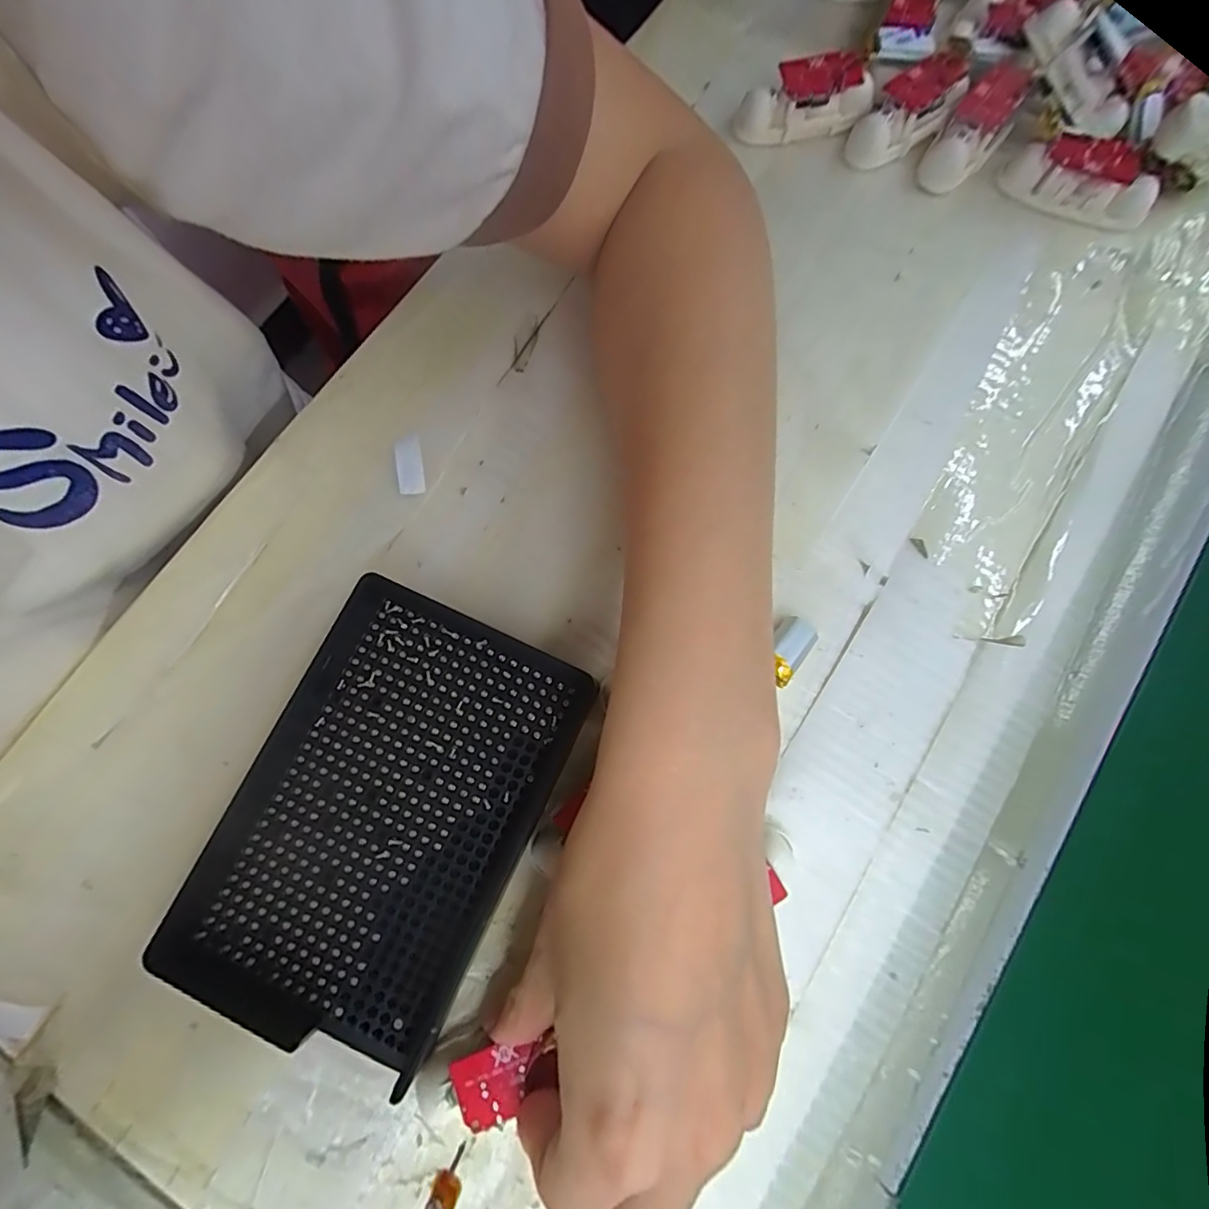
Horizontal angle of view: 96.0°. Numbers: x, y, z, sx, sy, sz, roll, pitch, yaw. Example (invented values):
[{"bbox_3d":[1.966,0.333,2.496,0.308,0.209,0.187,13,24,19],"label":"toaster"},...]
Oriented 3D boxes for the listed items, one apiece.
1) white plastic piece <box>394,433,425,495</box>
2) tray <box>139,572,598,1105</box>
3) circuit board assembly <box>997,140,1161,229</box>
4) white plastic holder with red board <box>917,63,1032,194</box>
[{"bbox_3d":[-0.080,-0.058,0.222,0.009,0.004,0.025,-9,79,-1],"label":"white plastic piece"},{"bbox_3d":[-0.074,0.069,0.187,0.093,0.026,0.135,25,80,5],"label":"tray"},{"bbox_3d":[0.202,-0.178,0.230,0.062,0.024,0.015,24,80,5],"label":"circuit board assembly"},{"bbox_3d":[0.157,-0.202,0.228,0.023,0.022,0.046,37,108,7],"label":"white plastic holder with red board"}]

